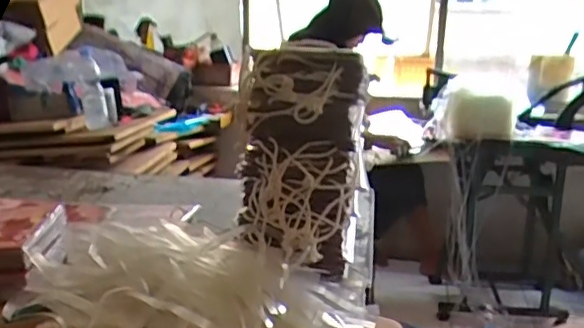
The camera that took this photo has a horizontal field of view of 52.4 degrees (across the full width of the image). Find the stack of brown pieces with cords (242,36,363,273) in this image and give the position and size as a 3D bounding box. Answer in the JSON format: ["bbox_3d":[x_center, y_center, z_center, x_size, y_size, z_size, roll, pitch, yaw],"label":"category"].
[{"bbox_3d":[0.008,0.011,0.552,0.114,0.224,0.083,1,16,2],"label":"stack of brown pieces with cords"}]

